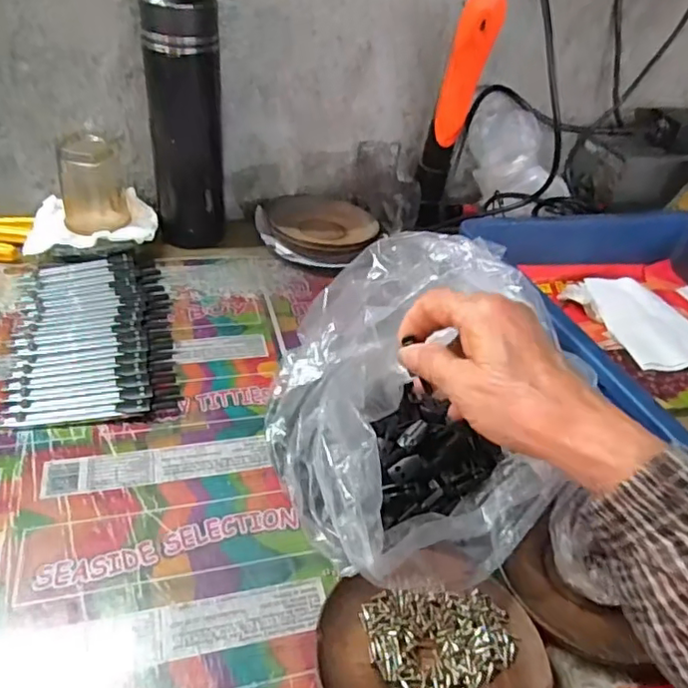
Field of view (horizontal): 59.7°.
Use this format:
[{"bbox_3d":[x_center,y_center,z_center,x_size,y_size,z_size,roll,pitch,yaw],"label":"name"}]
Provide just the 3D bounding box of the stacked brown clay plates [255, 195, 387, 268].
[{"bbox_3d":[-0.030,-0.125,0.646,0.135,0.023,0.133,4,40,-3],"label":"stacked brown clay plates"}]

